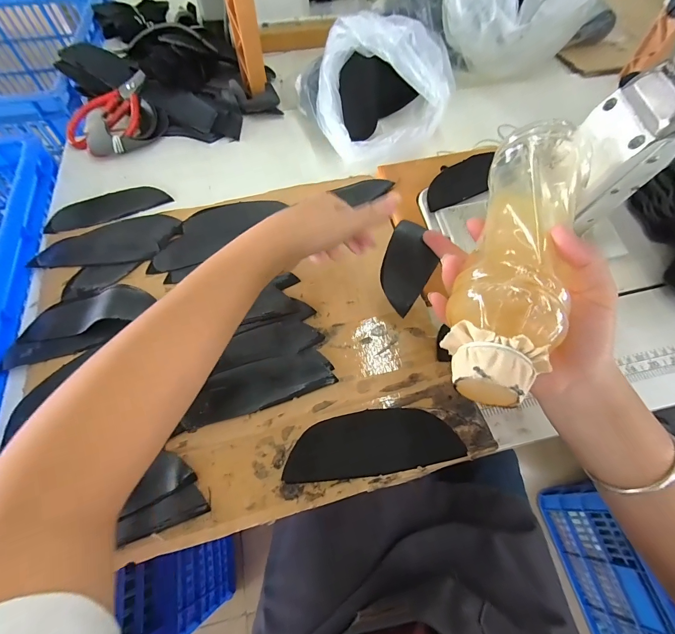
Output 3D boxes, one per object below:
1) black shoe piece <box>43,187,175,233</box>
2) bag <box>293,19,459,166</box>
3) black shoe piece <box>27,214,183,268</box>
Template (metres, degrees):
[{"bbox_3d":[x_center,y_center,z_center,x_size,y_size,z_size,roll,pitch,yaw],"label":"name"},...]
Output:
[{"bbox_3d":[-0.288,-0.140,0.426,0.140,0.008,0.056,-25,65,-13],"label":"black shoe piece"},{"bbox_3d":[0.046,-0.289,0.437,0.145,0.126,0.196,-19,64,-10],"label":"bag"},{"bbox_3d":[-0.260,-0.087,0.386,0.154,0.007,0.070,-10,62,-6],"label":"black shoe piece"}]

